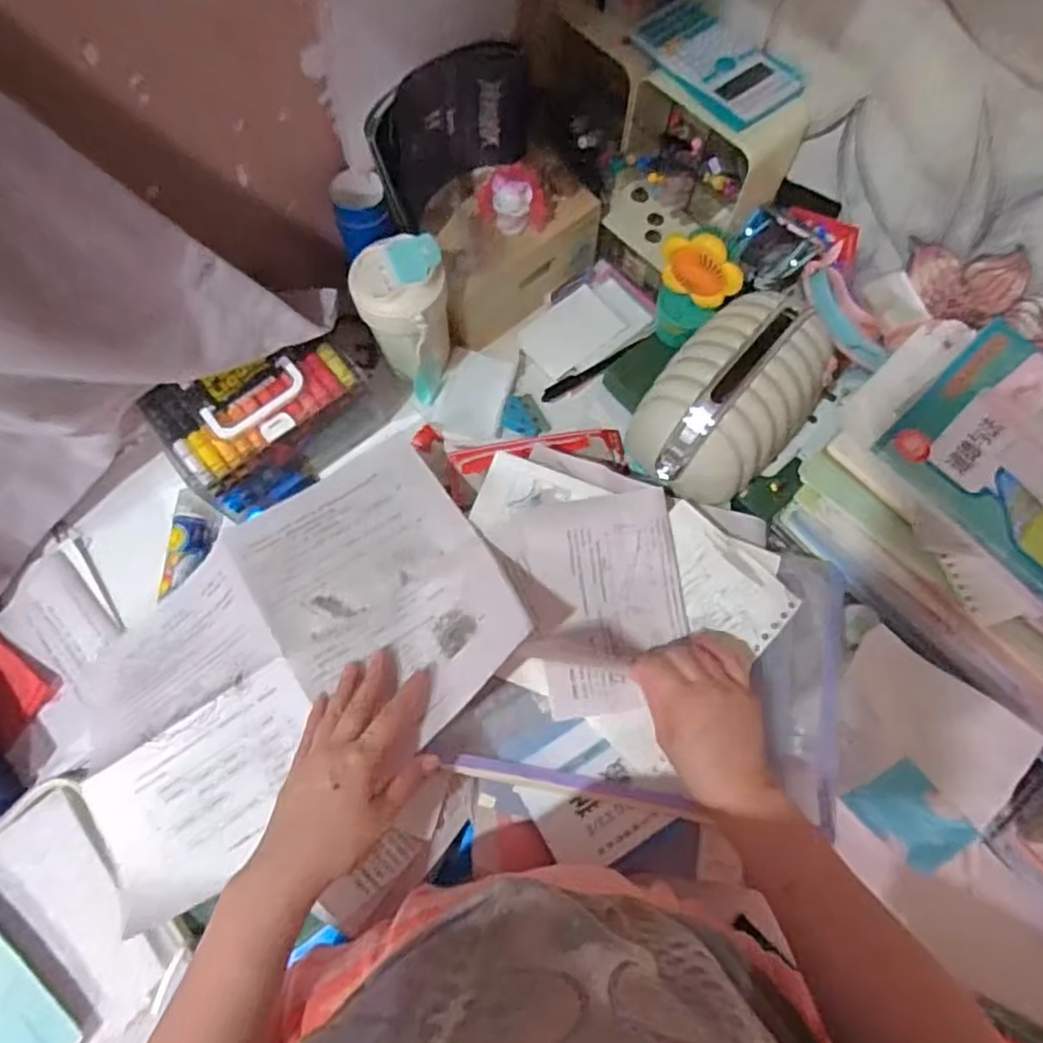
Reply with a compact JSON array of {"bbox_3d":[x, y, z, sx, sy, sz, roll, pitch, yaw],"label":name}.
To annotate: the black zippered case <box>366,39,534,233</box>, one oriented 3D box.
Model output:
[{"bbox_3d":[-0.070,-0.384,0.650,0.193,0.124,0.056,-43,76,-13],"label":"black zippered case"}]

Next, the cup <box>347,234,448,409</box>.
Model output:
[{"bbox_3d":[-0.114,-0.196,0.674,0.084,0.150,0.098,-9,71,-3],"label":"cup"}]

